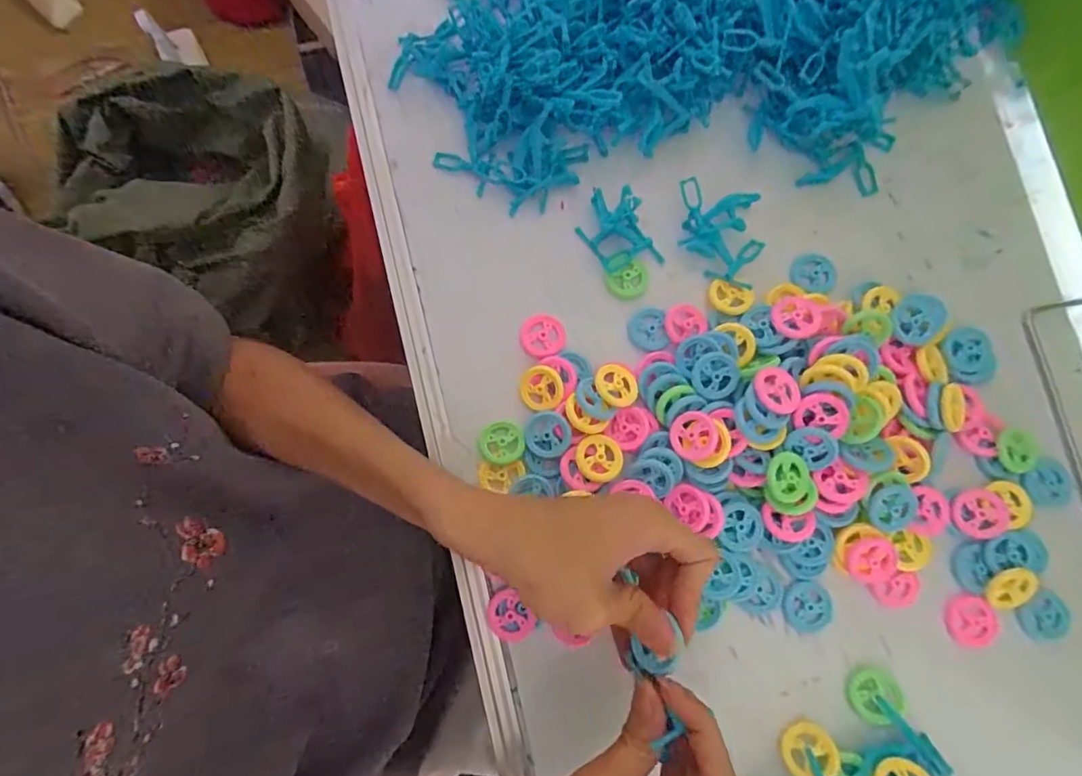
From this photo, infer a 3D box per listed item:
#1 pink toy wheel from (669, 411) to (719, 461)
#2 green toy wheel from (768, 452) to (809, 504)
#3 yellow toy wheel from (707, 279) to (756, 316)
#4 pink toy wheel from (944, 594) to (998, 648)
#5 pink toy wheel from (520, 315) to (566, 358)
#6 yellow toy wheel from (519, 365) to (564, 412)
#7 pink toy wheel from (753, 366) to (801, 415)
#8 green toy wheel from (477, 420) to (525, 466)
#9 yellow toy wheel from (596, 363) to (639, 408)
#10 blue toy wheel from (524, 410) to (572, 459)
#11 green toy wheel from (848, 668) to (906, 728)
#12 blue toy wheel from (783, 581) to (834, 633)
[{"bbox_3d":[0.094,0.030,0.313,0.028,0.004,0.030,-5,80,31],"label":"pink toy wheel"},{"bbox_3d":[0.148,0.054,0.304,0.025,0.005,0.029,2,79,0],"label":"green toy wheel"},{"bbox_3d":[0.126,-0.060,0.341,0.029,0.006,0.023,28,81,5],"label":"yellow toy wheel"},{"bbox_3d":[0.268,0.145,0.316,0.027,0.007,0.029,0,79,0],"label":"pink toy wheel"},{"bbox_3d":[0.001,-0.035,0.339,0.029,0.004,0.029,0,79,0],"label":"pink toy wheel"},{"bbox_3d":[0.000,0.000,0.329,0.030,0.004,0.029,3,99,19],"label":"yellow toy wheel"},{"bbox_3d":[0.142,0.002,0.306,0.028,0.008,0.029,0,79,0],"label":"pink toy wheel"},{"bbox_3d":[-0.025,0.035,0.326,0.029,0.004,0.028,0,79,0],"label":"green toy wheel"},{"bbox_3d":[0.049,-0.002,0.327,0.027,0.006,0.028,0,79,0],"label":"yellow toy wheel"},{"bbox_3d":[0.004,0.030,0.322,0.029,0.007,0.029,0,79,0],"label":"blue toy wheel"},{"bbox_3d":[0.201,0.185,0.306,0.029,0.010,0.029,-5,74,16],"label":"green toy wheel"},{"bbox_3d":[0.165,0.136,0.316,0.030,0.006,0.030,0,79,0],"label":"blue toy wheel"}]

